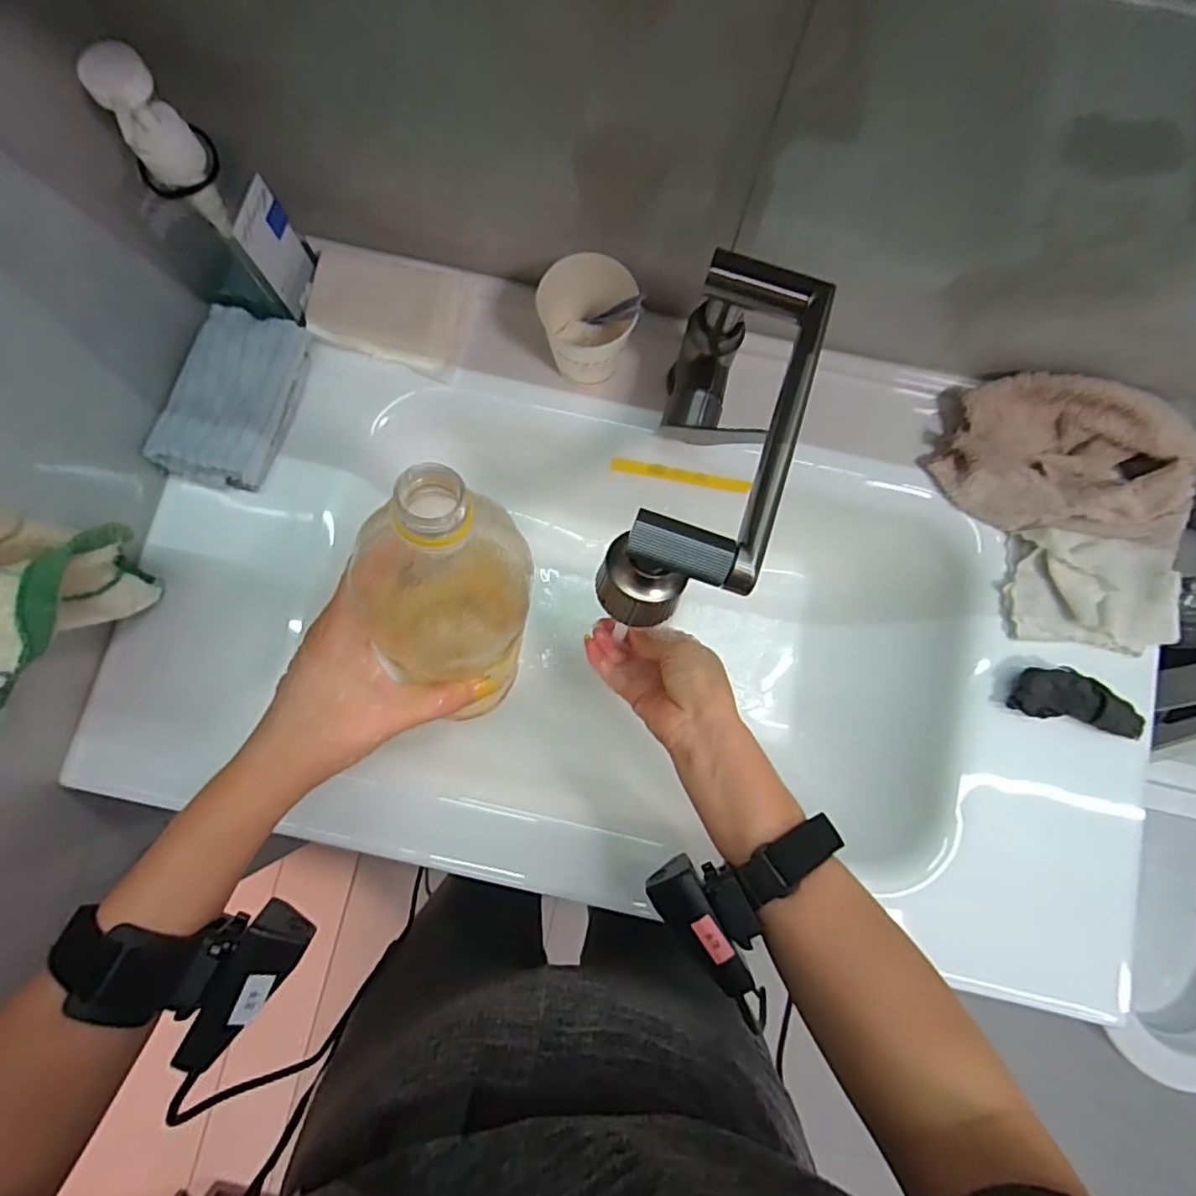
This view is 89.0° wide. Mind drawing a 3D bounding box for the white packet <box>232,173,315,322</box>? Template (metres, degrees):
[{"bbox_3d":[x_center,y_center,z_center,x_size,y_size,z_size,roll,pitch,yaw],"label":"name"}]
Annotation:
[{"bbox_3d":[-0.237,-0.255,0.447,0.014,0.077,0.053,10,81,0],"label":"white packet"}]

